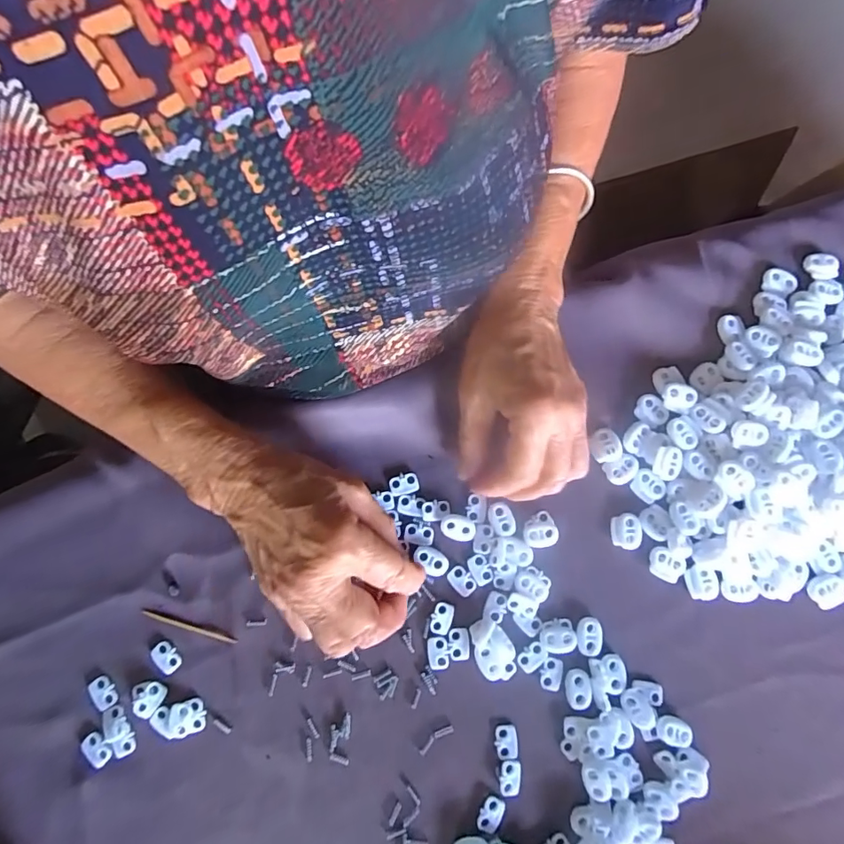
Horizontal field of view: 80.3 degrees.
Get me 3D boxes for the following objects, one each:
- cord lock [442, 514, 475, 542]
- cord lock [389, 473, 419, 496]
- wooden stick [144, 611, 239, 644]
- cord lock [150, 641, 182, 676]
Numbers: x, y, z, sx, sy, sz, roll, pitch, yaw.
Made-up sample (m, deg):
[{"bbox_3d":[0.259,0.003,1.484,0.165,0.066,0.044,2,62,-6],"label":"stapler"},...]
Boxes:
[{"bbox_3d":[0.023,0.068,0.321,0.022,0.004,0.015,18,79,3],"label":"cord lock"},{"bbox_3d":[-0.012,0.040,0.327,0.019,0.004,0.013,-11,79,-2],"label":"cord lock"},{"bbox_3d":[-0.144,0.127,0.309,0.061,0.004,0.004,16,79,3],"label":"wooden stick"},{"bbox_3d":[-0.156,0.144,0.305,0.013,0.004,0.019,-40,82,-7],"label":"cord lock"}]

